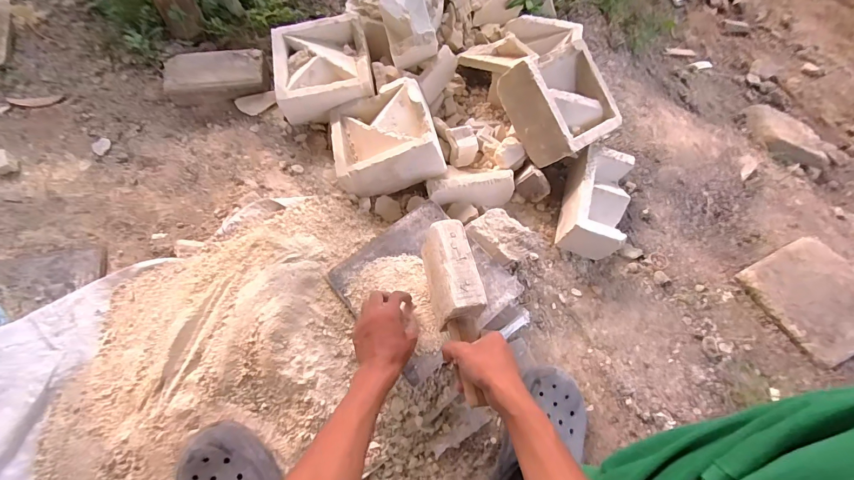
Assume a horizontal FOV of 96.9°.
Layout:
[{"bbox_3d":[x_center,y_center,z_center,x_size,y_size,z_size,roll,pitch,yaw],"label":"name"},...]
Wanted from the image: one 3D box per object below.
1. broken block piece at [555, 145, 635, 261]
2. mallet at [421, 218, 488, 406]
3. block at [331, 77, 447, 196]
[{"bbox_3d":[0.340,-0.074,0.767,0.104,0.095,0.202,17,65,4],"label":"broken block piece"},{"bbox_3d":[0.044,0.091,0.521,0.063,0.068,0.246,-9,71,-8],"label":"mallet"},{"bbox_3d":[-0.090,-0.214,0.786,0.203,0.094,0.228,-17,60,7],"label":"block"}]

